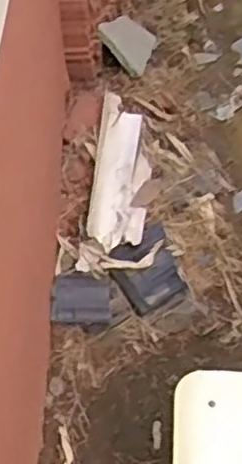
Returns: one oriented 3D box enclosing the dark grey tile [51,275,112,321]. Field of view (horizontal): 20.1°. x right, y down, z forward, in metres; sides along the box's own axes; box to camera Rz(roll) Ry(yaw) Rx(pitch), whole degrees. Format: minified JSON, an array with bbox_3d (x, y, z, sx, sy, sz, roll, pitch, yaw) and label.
[{"bbox_3d":[-0.106,0.178,1.840,0.160,0.009,0.128,-4,74,6],"label":"dark grey tile"}]

